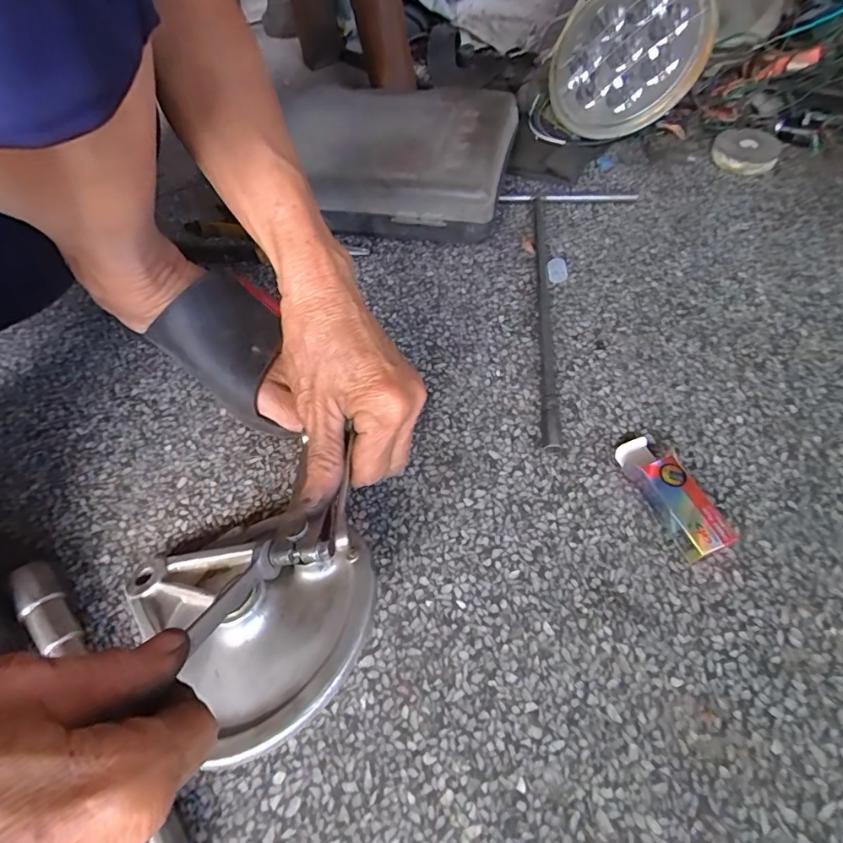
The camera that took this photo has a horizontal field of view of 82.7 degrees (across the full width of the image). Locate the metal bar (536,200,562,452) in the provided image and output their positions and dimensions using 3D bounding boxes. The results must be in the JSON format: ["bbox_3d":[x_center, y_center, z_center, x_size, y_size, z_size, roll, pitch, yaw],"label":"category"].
[{"bbox_3d":[0.105,-0.099,0.403,0.012,0.011,0.273,3,59,6],"label":"metal bar"}]

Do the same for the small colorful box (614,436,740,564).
[{"bbox_3d":[0.163,0.045,0.312,0.030,0.025,0.085,-21,59,-9],"label":"small colorful box"}]

